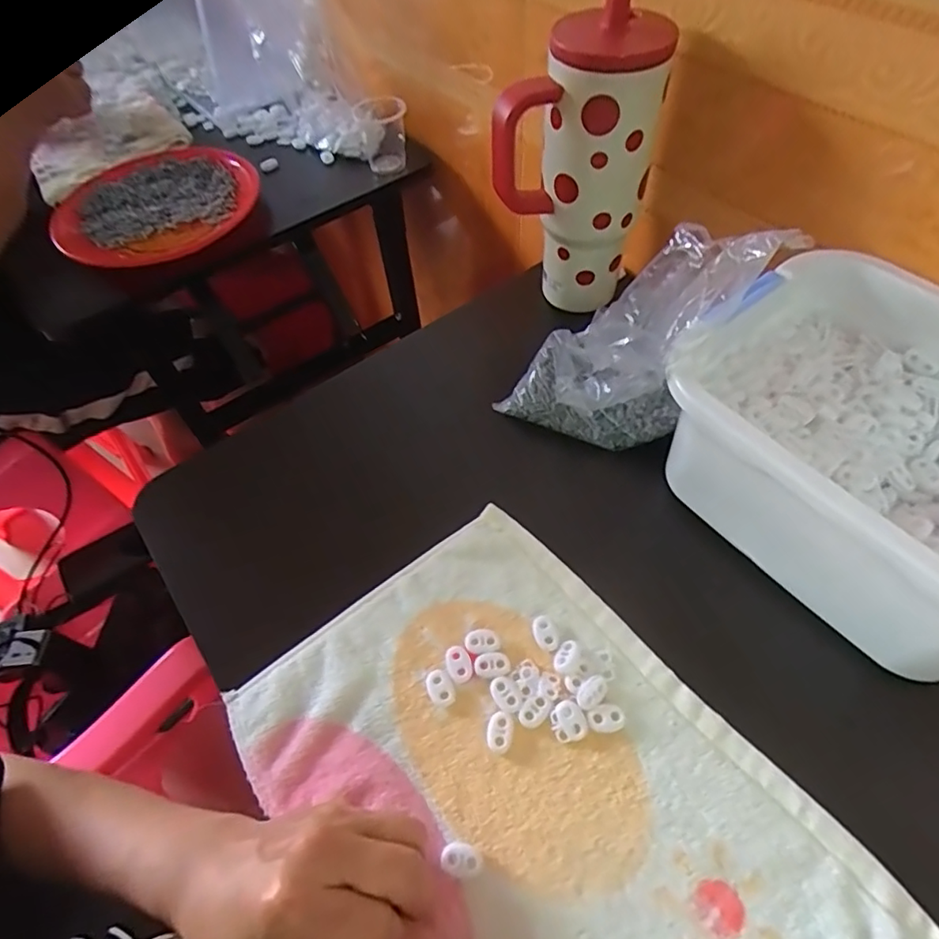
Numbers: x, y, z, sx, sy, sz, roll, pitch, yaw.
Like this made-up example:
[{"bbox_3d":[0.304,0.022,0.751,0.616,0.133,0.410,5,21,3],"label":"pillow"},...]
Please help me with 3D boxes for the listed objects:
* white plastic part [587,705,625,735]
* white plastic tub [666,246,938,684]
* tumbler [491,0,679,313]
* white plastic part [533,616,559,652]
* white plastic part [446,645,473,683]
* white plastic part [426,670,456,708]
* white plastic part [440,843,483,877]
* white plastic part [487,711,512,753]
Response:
[{"bbox_3d":[0.080,0.147,0.330,0.021,0.004,0.014,-11,56,-3],"label":"white plastic part"},{"bbox_3d":[0.261,-0.012,0.343,0.190,0.101,0.242,-32,60,-16],"label":"white plastic tub"},{"bbox_3d":[0.082,-0.228,0.450,0.111,0.207,0.084,14,58,13],"label":"tumbler"},{"bbox_3d":[0.048,0.106,0.361,0.014,0.005,0.022,-20,57,-9],"label":"white plastic part"},{"bbox_3d":[-0.007,0.123,0.353,0.015,0.004,0.022,-19,57,-9],"label":"white plastic part"},{"bbox_3d":[-0.018,0.135,0.346,0.015,0.005,0.022,-24,58,-11],"label":"white plastic part"},{"bbox_3d":[-0.004,0.207,0.297,0.021,0.006,0.014,1,56,5],"label":"white plastic part"},{"bbox_3d":[0.018,0.155,0.331,0.013,0.005,0.021,2,56,6],"label":"white plastic part"}]

